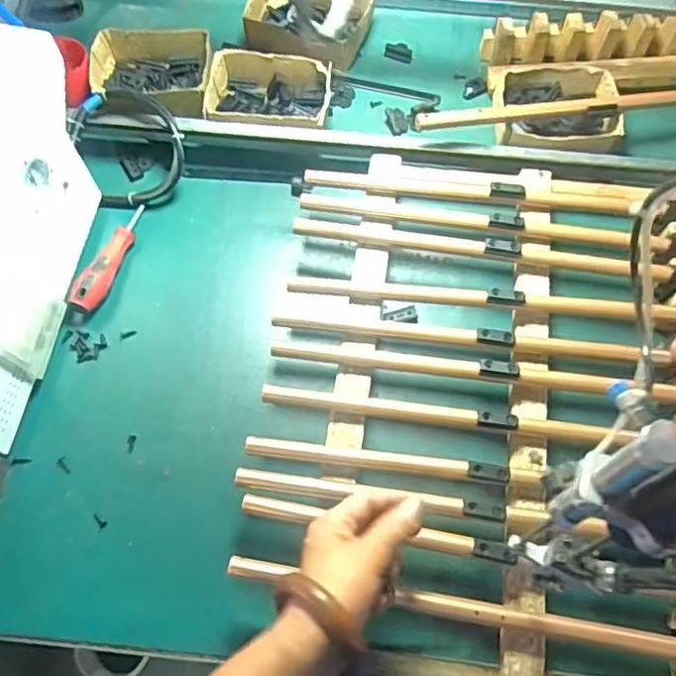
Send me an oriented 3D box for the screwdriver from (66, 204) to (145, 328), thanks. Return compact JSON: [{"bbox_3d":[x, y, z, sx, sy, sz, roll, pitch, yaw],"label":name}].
[{"bbox_3d":[-0.246,-0.084,0.652,0.029,0.028,0.148,21,69,7],"label":"screwdriver"}]

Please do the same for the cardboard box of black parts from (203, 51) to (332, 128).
[{"bbox_3d":[-0.079,-0.284,0.716,0.139,0.046,0.102,4,68,0],"label":"cardboard box of black parts"}]

